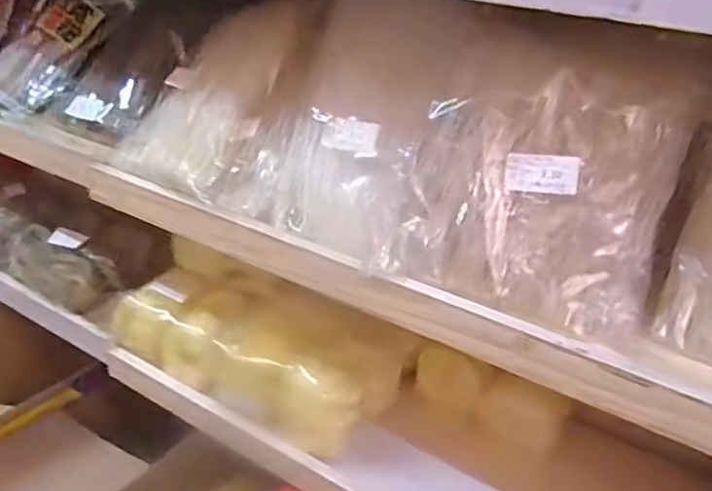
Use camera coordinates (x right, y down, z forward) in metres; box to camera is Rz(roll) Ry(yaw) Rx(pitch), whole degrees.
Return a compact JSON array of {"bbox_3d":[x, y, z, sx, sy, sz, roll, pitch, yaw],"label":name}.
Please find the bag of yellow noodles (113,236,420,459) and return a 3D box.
[{"bbox_3d":[-0.121,0.118,0.848,0.352,0.112,0.191,21,29,27],"label":"bag of yellow noodles"}]

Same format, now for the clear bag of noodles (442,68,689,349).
[{"bbox_3d":[0.168,-0.029,0.523,0.159,0.179,0.047,15,26,15],"label":"clear bag of noodles"}]

